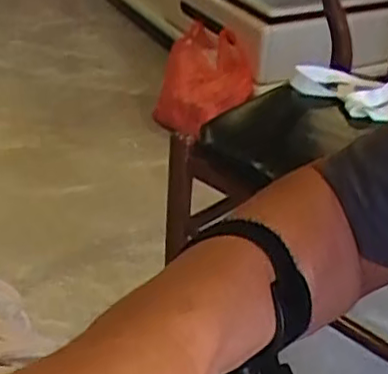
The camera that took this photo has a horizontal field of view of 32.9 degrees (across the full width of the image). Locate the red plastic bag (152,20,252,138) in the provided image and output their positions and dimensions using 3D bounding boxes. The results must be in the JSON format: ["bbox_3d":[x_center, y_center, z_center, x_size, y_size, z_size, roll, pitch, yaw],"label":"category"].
[{"bbox_3d":[0.036,-0.248,1.480,0.171,0.136,0.293,11,35,9],"label":"red plastic bag"}]

